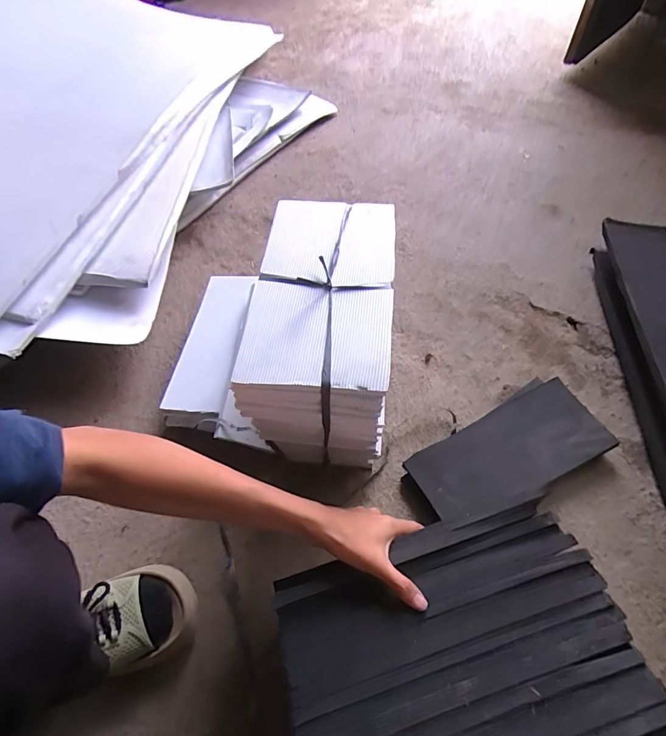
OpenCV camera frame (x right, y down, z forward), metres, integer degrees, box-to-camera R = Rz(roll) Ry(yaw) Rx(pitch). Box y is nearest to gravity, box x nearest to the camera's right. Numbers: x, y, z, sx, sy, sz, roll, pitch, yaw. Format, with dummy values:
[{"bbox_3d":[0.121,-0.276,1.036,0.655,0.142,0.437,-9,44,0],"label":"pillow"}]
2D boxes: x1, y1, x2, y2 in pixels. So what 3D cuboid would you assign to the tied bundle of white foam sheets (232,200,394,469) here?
[{"bbox_3d":[-0.005,-0.035,0.540,0.156,0.246,0.282,4,56,6],"label":"tied bundle of white foam sheets"}]

